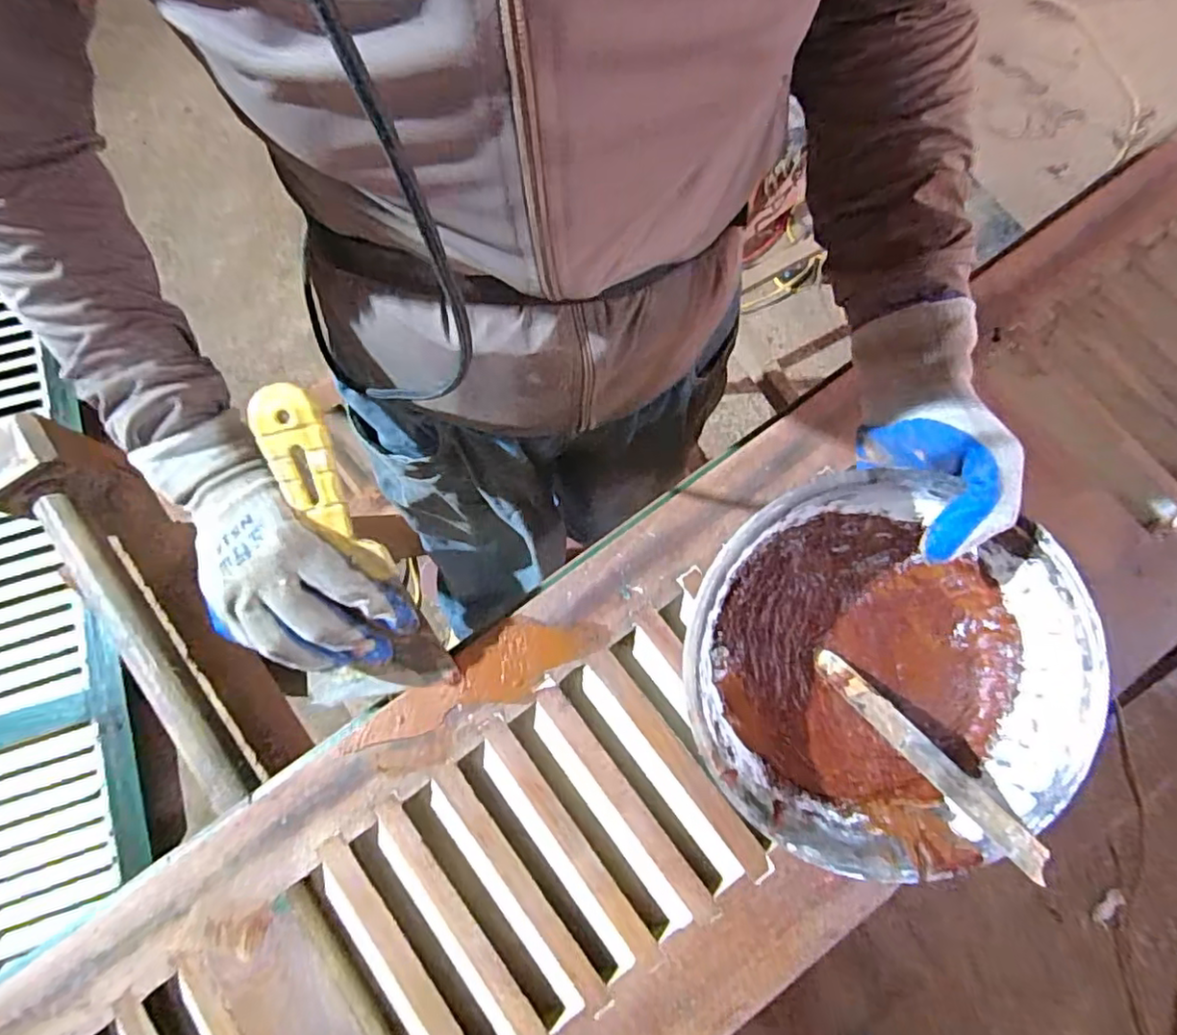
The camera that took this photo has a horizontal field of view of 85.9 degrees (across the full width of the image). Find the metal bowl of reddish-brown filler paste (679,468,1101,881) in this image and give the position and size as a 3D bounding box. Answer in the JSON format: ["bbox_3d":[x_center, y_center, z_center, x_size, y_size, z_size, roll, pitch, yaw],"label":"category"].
[{"bbox_3d":[0.161,0.086,0.350,0.200,0.080,0.194,0,74,0],"label":"metal bowl of reddish-brown filler paste"}]

